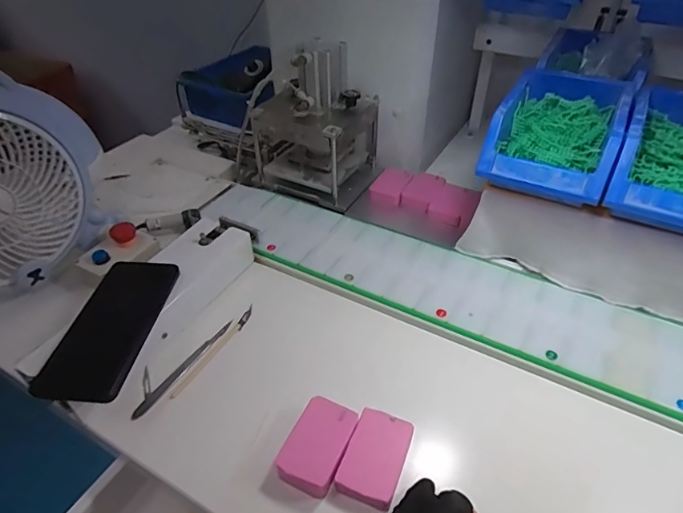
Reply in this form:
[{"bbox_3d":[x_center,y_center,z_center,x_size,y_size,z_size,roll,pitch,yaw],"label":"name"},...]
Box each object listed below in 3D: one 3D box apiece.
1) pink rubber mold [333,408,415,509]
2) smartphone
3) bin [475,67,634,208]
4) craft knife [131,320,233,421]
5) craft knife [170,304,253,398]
[{"bbox_3d":[0.029,0.165,0.382,0.046,0.017,0.070,16,44,18],"label":"pink rubber mold"},{"bbox_3d":[-0.219,0.065,0.444,0.079,0.014,0.159,4,42,5],"label":"smartphone"},{"bbox_3d":[0.242,-0.139,0.516,0.123,0.078,0.186,21,46,23],"label":"bin"},{"bbox_3d":[-0.166,0.106,0.468,0.033,0.004,0.128,20,46,22],"label":"craft knife"},{"bbox_3d":[-0.130,0.095,0.479,0.009,0.004,0.127,19,45,21],"label":"craft knife"}]

